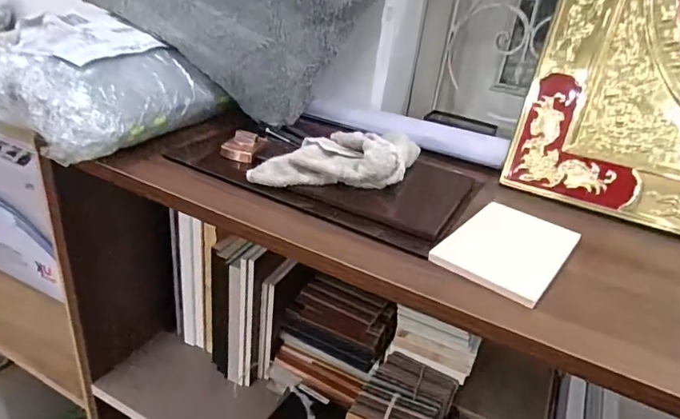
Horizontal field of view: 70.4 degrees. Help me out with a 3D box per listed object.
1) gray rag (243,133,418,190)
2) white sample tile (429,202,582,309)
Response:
[{"bbox_3d":[0.000,-0.054,0.501,0.165,0.051,0.103,8,28,2],"label":"gray rag"},{"bbox_3d":[0.151,0.032,0.426,0.089,0.008,0.136,25,33,30],"label":"white sample tile"}]

